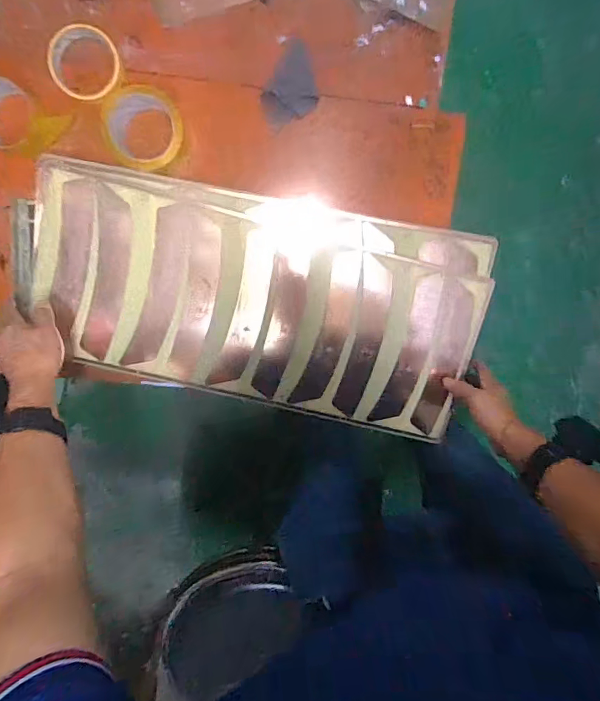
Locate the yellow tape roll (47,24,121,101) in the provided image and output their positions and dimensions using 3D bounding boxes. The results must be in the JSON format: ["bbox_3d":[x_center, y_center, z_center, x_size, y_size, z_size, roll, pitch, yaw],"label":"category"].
[{"bbox_3d":[-0.279,-0.371,0.579,0.087,0.030,0.094,0,101,-2],"label":"yellow tape roll"}]

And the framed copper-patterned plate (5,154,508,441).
[{"bbox_3d":[-0.064,-0.072,0.633,0.635,0.034,0.291,12,98,-6],"label":"framed copper-patterned plate"}]

